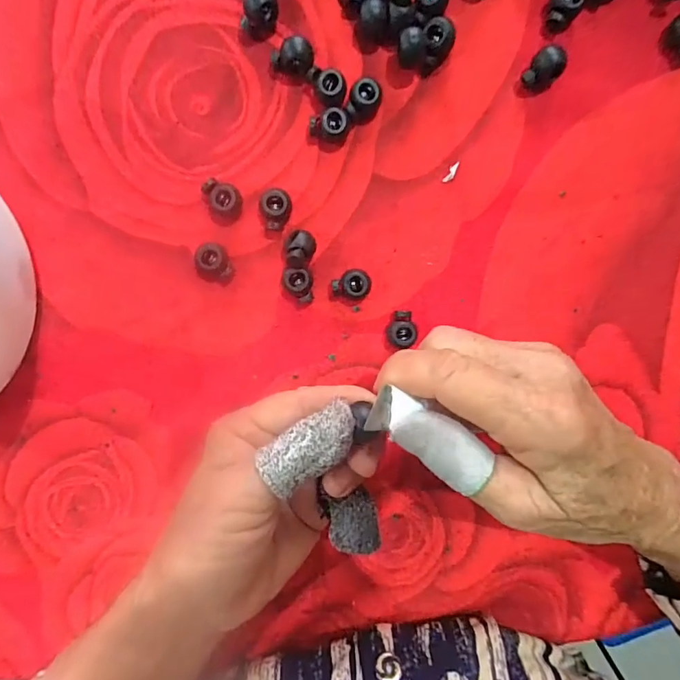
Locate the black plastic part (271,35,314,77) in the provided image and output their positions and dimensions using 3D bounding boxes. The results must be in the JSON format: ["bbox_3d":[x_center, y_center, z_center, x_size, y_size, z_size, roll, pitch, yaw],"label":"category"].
[{"bbox_3d":[-0.022,-0.131,0.205,0.018,0.012,0.015,10,95,-5],"label":"black plastic part"}]

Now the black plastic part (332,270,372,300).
[{"bbox_3d":[0.006,-0.028,0.220,0.018,0.011,0.014,13,95,-5],"label":"black plastic part"}]

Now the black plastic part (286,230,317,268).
[{"bbox_3d":[-0.019,-0.044,0.214,0.014,0.016,0.018,5,96,-4],"label":"black plastic part"}]

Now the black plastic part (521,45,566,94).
[{"bbox_3d":[0.096,-0.128,0.208,0.015,0.012,0.018,41,92,-7],"label":"black plastic part"}]

